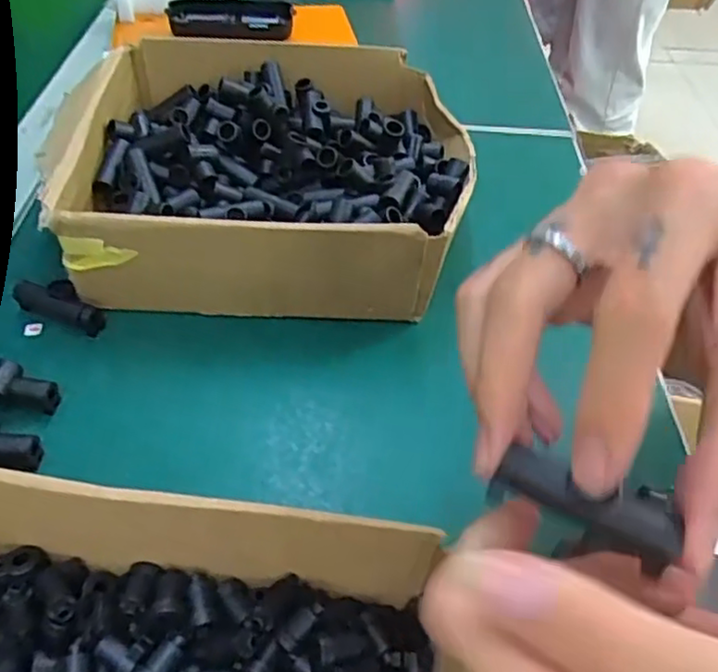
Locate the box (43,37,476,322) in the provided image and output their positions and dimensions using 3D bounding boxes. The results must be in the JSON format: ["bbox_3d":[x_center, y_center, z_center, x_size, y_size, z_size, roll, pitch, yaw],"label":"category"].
[{"bbox_3d":[-0.054,-0.106,0.431,0.246,0.079,0.213,0,47,-3],"label":"box"}]

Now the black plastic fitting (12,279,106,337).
[{"bbox_3d":[-0.171,-0.019,0.372,0.053,0.020,0.016,17,49,13],"label":"black plastic fitting"}]

